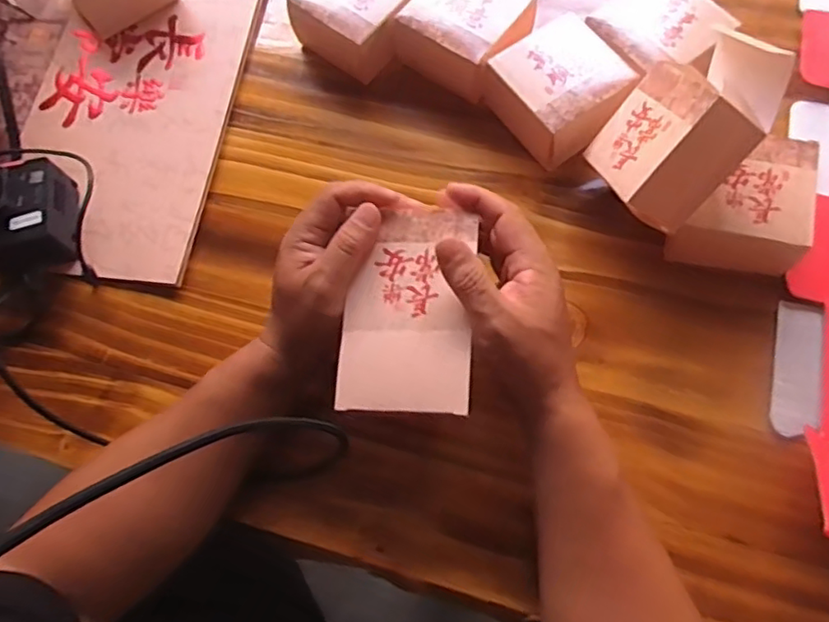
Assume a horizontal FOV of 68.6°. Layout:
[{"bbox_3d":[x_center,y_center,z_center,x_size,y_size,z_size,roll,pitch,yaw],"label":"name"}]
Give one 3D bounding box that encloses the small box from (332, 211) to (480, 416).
[{"bbox_3d":[-0.004,-0.001,0.381,0.082,0.007,0.126,0,74,16],"label":"small box"}]

